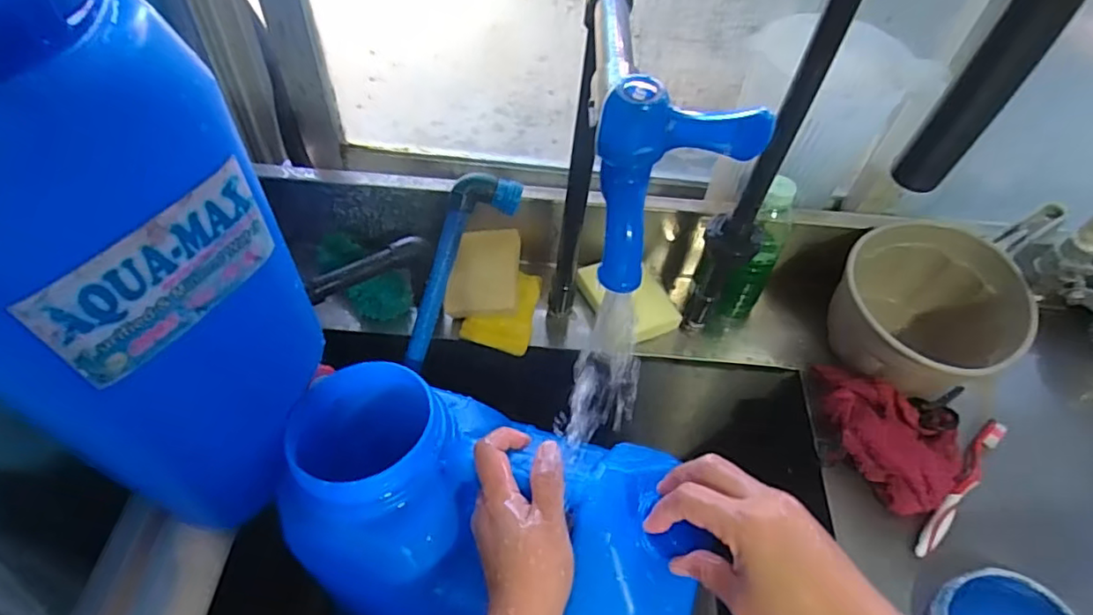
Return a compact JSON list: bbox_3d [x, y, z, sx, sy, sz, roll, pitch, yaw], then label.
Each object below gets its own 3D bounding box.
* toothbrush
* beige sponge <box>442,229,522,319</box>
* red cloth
[{"bbox_3d":[0.390,0.166,0.558,0.018,0.017,0.180,40,59,23],"label":"toothbrush"},{"bbox_3d":[-0.067,-0.038,0.641,0.074,0.017,0.096,3,80,0],"label":"beige sponge"},{"bbox_3d":[0.323,0.112,0.572,0.106,0.041,0.156,-29,60,-24],"label":"red cloth"}]

